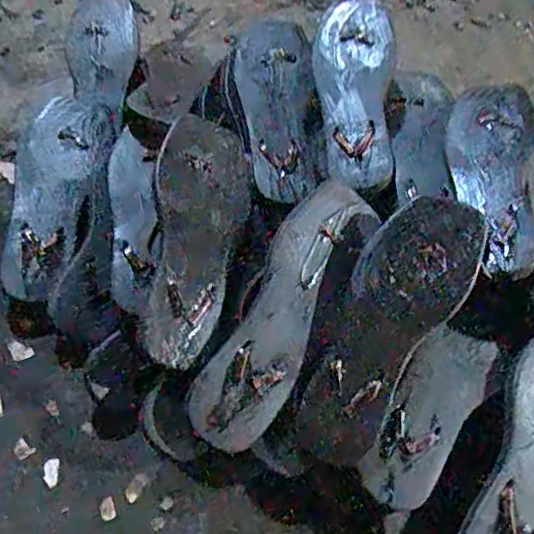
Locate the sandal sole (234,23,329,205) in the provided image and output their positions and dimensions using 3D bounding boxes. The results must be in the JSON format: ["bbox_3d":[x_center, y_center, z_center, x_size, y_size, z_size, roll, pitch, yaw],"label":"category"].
[{"bbox_3d":[0.013,-0.180,0.596,0.077,0.026,0.254,-6,59,-6],"label":"sandal sole"}]

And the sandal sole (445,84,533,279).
[{"bbox_3d":[0.216,-0.094,0.549,0.082,0.023,0.240,14,59,6],"label":"sandal sole"}]

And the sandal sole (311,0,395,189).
[{"bbox_3d":[0.088,-0.186,0.586,0.081,0.018,0.234,3,68,8],"label":"sandal sole"}]

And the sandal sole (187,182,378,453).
[{"bbox_3d":[0.017,0.034,0.491,0.071,0.027,0.252,25,69,9],"label":"sandal sole"}]

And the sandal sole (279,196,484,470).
[{"bbox_3d":[0.097,0.049,0.475,0.085,0.020,0.252,29,79,16],"label":"sandal sole"}]

